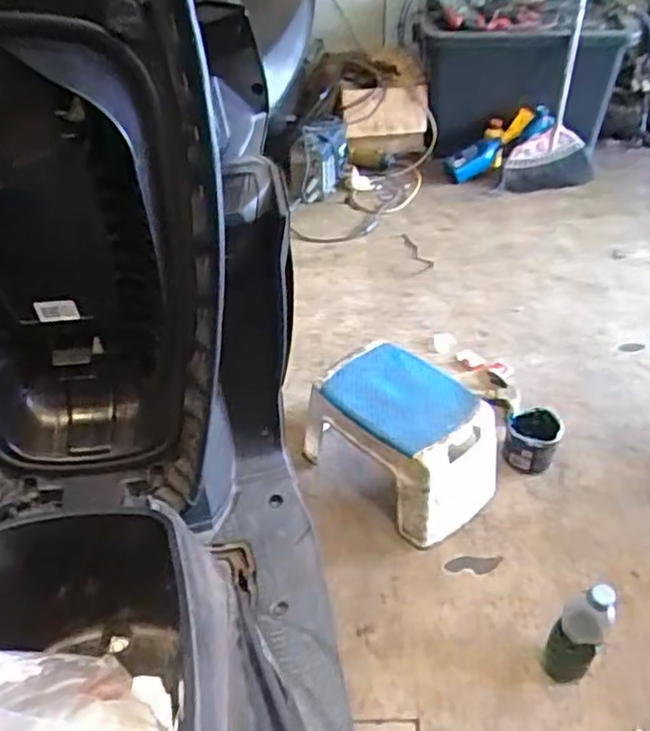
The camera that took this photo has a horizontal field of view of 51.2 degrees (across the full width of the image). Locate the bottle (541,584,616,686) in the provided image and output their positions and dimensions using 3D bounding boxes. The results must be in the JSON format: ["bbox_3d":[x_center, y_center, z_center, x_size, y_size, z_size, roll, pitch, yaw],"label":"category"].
[{"bbox_3d":[0.362,0.377,0.961,0.064,0.252,0.070,-1,45,1],"label":"bottle"}]

